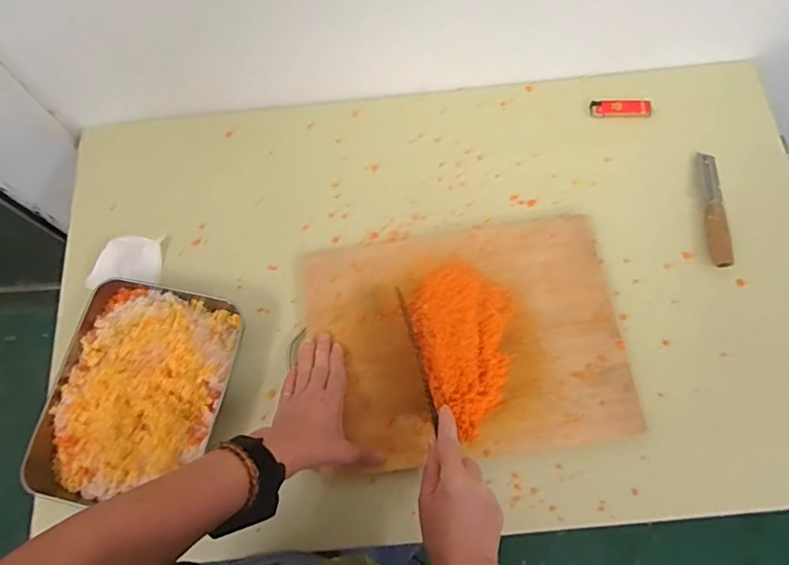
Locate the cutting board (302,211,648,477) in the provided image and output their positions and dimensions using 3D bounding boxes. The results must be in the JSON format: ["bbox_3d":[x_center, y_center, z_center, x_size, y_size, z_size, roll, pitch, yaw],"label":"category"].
[{"bbox_3d":[0.087,0.065,0.619,0.361,0.018,0.271,-8,72,-1],"label":"cutting board"}]

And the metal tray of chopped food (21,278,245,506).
[{"bbox_3d":[-0.298,0.127,0.614,0.190,0.050,0.250,8,72,4],"label":"metal tray of chopped food"}]

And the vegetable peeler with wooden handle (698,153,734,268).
[{"bbox_3d":[0.420,-0.098,0.675,0.027,0.028,0.167,5,72,3],"label":"vegetable peeler with wooden handle"}]

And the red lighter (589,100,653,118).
[{"bbox_3d":[0.321,-0.247,0.732,0.083,0.005,0.025,1,72,2],"label":"red lighter"}]

